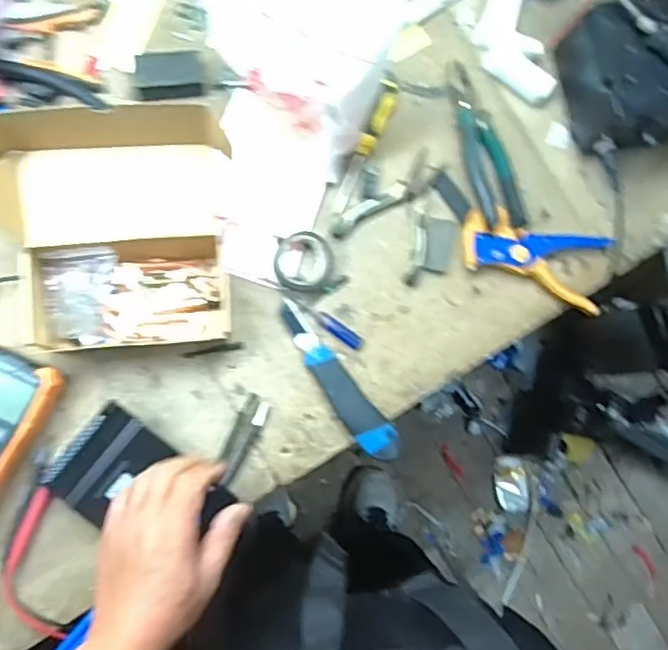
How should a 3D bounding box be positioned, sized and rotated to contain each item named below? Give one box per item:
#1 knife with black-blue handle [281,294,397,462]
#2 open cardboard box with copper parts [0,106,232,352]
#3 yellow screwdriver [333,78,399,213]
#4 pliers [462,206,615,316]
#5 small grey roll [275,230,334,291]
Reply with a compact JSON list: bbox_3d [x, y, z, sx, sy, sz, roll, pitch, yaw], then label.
[{"bbox_3d":[0.001,0.059,0.630,0.037,0.021,0.189,-38,91,-10],"label":"knife with black-blue handle"},{"bbox_3d":[-0.199,-0.086,0.579,0.207,0.125,0.202,-4,85,-8],"label":"open cardboard box with copper parts"},{"bbox_3d":[0.038,-0.199,0.663,0.023,0.023,0.164,23,82,-5],"label":"yellow screwdriver"},{"bbox_3d":[0.221,-0.076,0.677,0.166,0.027,0.082,17,83,-6],"label":"pliers"},{"bbox_3d":[-0.031,-0.067,0.643,0.061,0.019,0.058,1,85,-8],"label":"small grey roll"}]

